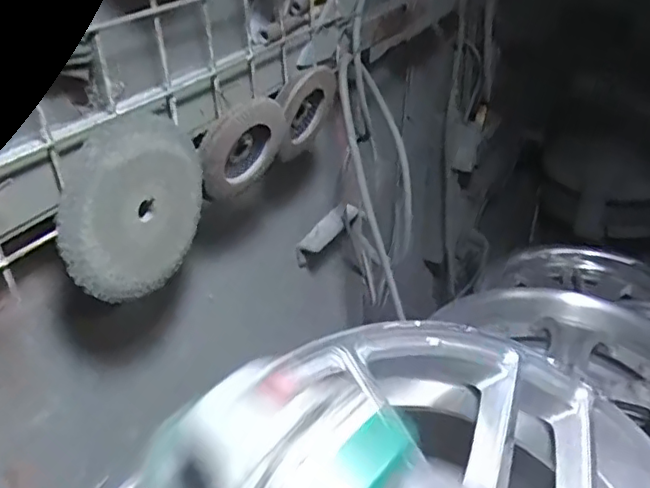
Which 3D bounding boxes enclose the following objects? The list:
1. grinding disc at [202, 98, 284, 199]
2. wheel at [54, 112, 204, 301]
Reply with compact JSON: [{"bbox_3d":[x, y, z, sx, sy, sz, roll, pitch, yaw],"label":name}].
[{"bbox_3d":[-0.067,-0.080,0.504,0.010,0.095,0.087,38,46,23],"label":"grinding disc"},{"bbox_3d":[-0.130,-0.026,0.421,0.011,0.118,0.125,14,35,25],"label":"wheel"}]

